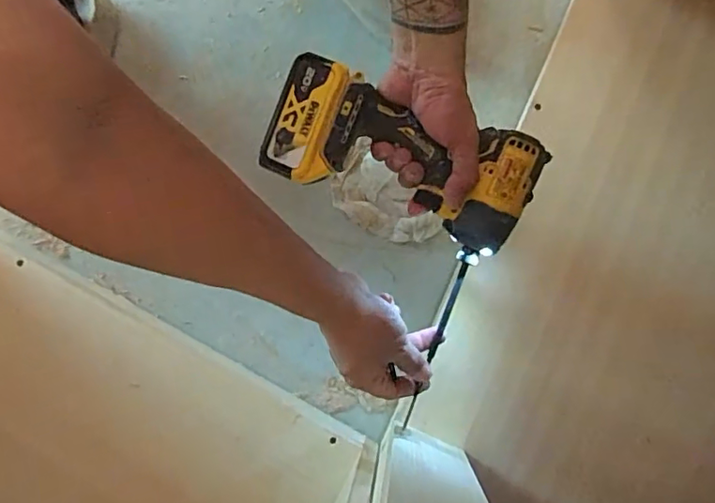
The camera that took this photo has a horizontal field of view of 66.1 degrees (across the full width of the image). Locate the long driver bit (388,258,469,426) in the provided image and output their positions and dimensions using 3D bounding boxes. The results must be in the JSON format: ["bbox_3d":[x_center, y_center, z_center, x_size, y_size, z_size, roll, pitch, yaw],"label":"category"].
[{"bbox_3d":[0.076,0.093,0.543,0.008,0.014,0.175,20,95,3],"label":"long driver bit"}]

